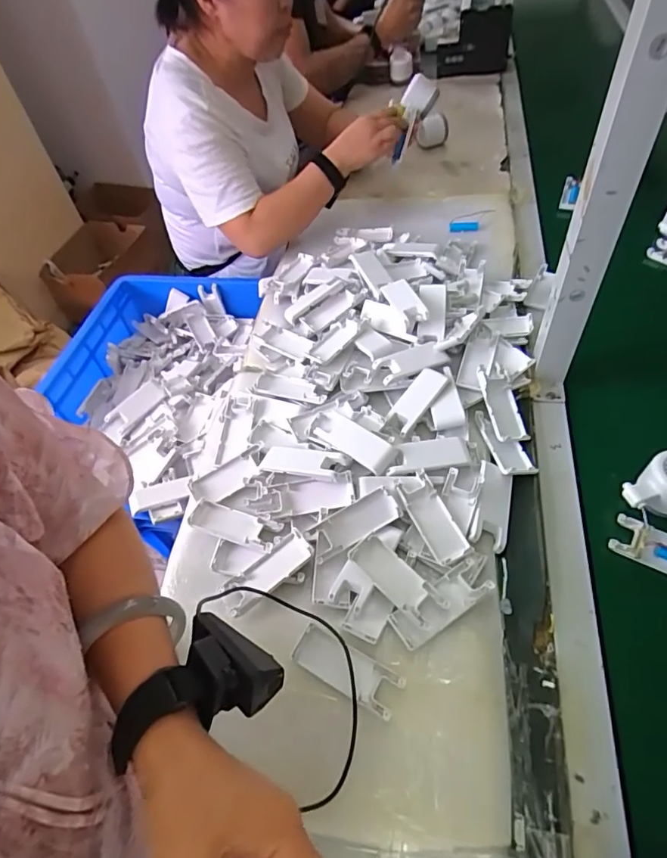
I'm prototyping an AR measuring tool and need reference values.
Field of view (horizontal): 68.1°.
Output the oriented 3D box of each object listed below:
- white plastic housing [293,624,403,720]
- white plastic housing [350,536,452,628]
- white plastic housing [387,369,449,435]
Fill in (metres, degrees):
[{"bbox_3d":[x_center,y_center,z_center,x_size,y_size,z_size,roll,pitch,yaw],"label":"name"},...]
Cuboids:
[{"bbox_3d":[0.012,0.223,0.458,0.102,0.007,0.037,23,59,20],"label":"white plastic housing"},{"bbox_3d":[0.064,0.152,0.497,0.101,0.019,0.039,37,65,27],"label":"white plastic housing"},{"bbox_3d":[0.105,-0.037,0.629,0.036,0.020,0.095,33,63,25],"label":"white plastic housing"}]

